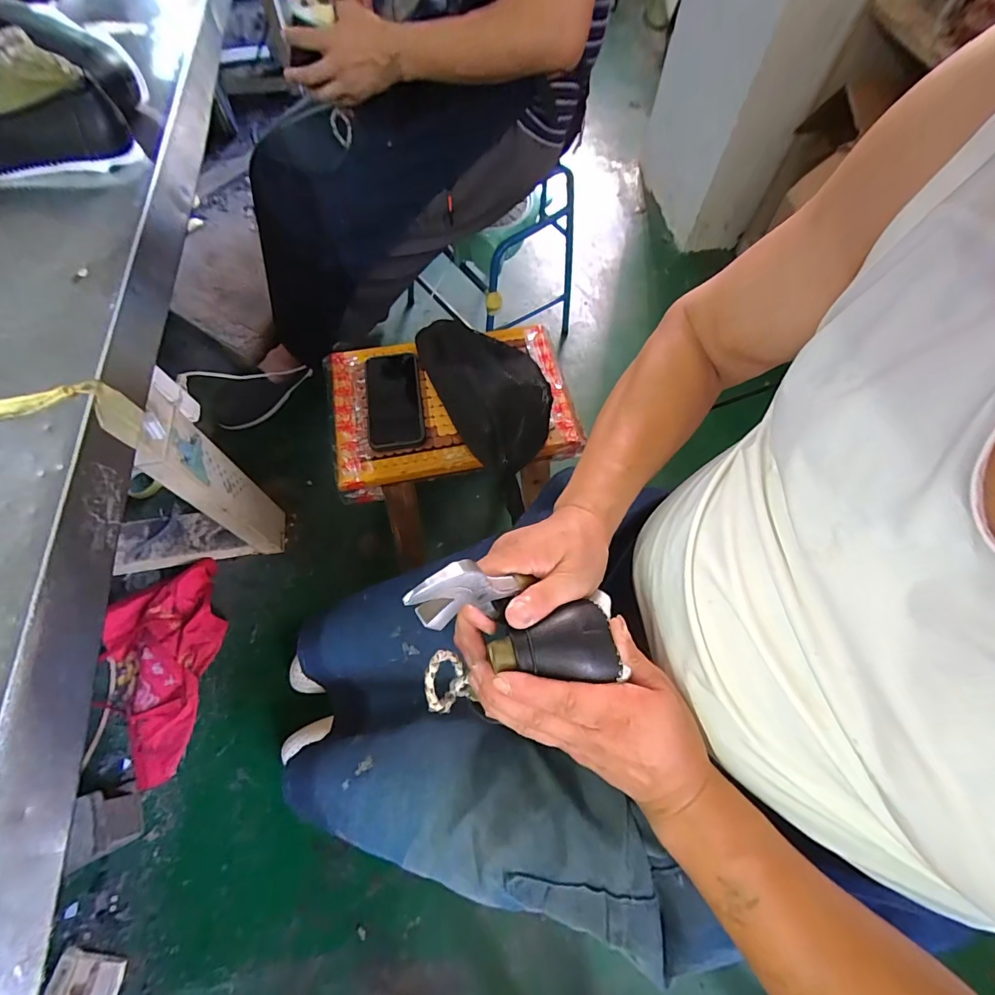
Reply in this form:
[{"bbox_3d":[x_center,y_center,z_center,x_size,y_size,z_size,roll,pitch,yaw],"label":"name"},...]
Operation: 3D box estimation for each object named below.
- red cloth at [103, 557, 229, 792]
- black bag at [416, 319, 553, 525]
[{"bbox_3d":[-0.683,0.353,0.928,0.214,0.062,0.409,-14,66,-8],"label":"red cloth"},{"bbox_3d":[-0.009,-0.173,0.655,0.142,0.096,0.281,-23,68,-12],"label":"black bag"}]

